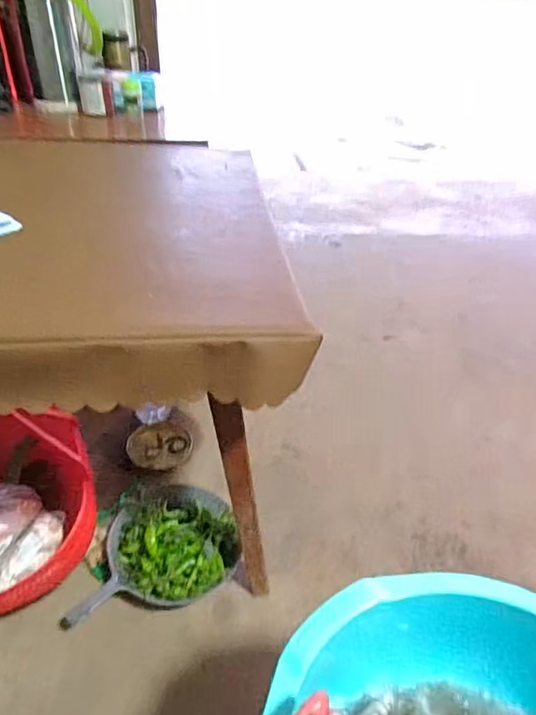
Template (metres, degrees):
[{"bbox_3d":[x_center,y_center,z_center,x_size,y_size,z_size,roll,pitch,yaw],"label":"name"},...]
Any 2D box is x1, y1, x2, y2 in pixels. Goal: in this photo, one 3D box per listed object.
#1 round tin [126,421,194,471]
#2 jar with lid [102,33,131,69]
[{"bbox_3d":[-0.251,0.201,1.198,0.143,0.020,0.135,2,37,-1],"label":"round tin"},{"bbox_3d":[-0.413,-0.842,1.401,0.065,0.087,0.067,-2,37,-7],"label":"jar with lid"}]

